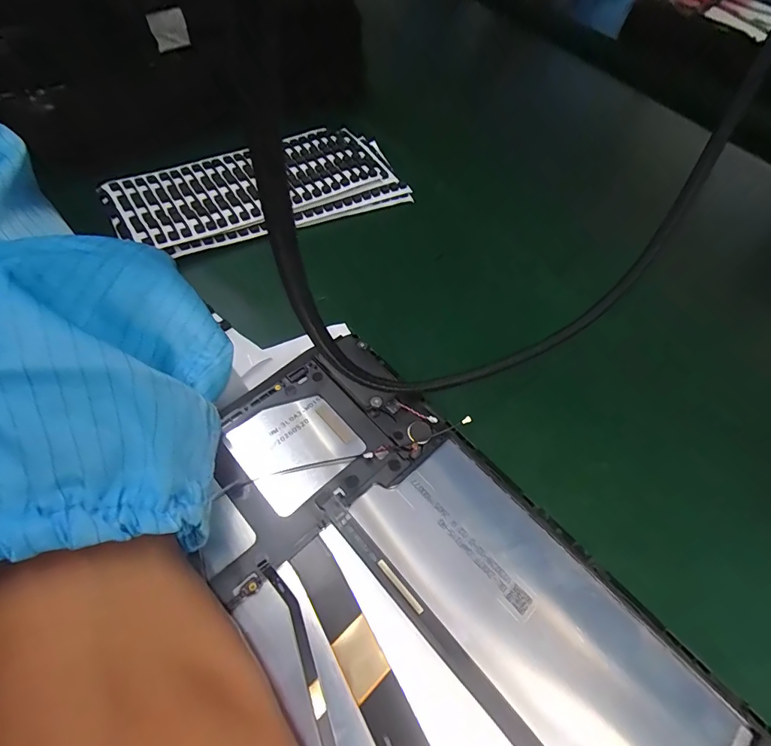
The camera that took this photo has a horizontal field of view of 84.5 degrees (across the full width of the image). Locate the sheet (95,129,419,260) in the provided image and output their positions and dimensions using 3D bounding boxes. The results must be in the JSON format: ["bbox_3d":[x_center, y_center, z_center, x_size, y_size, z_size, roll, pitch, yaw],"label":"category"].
[{"bbox_3d":[-0.077,-0.120,0.270,0.176,0.011,0.076,-21,68,-20],"label":"sheet"}]

